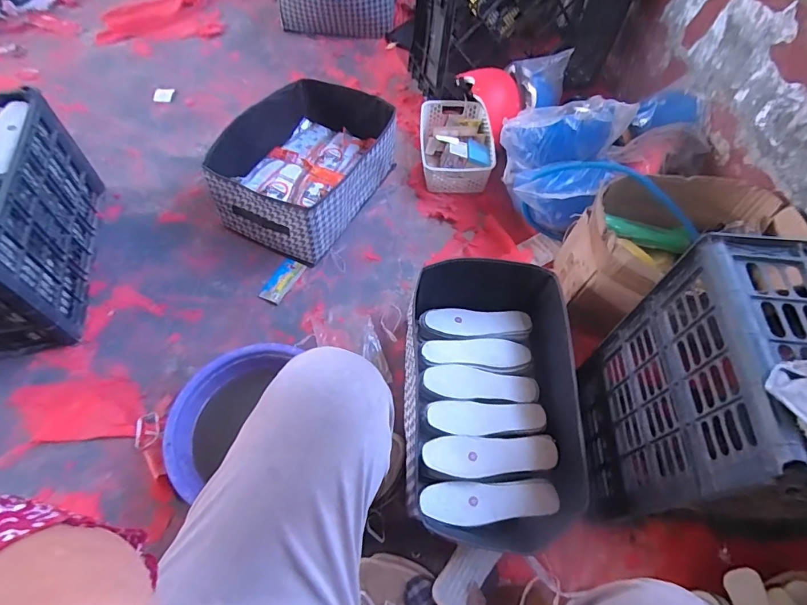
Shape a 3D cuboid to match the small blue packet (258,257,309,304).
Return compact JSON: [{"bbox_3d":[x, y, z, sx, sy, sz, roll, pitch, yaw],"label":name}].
[{"bbox_3d":[-0.284,-0.053,1.027,0.061,0.004,0.124,23,60,12],"label":"small blue packet"}]

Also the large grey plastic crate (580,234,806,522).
[{"bbox_3d":[0.496,0.150,0.621,0.324,0.410,0.271,3,58,0],"label":"large grey plastic crate"}]

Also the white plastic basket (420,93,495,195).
[{"bbox_3d":[0.145,-0.451,1.239,0.198,0.097,0.301,2,58,-1],"label":"white plastic basket"}]

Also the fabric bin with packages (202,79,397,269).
[{"bbox_3d":[-0.241,-0.362,1.120,0.336,0.182,0.473,24,60,12],"label":"fabric bin with packages"}]

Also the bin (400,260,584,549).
[{"bbox_3d":[0.147,0.147,0.799,0.275,0.153,0.502,2,58,-1],"label":"bin"}]

